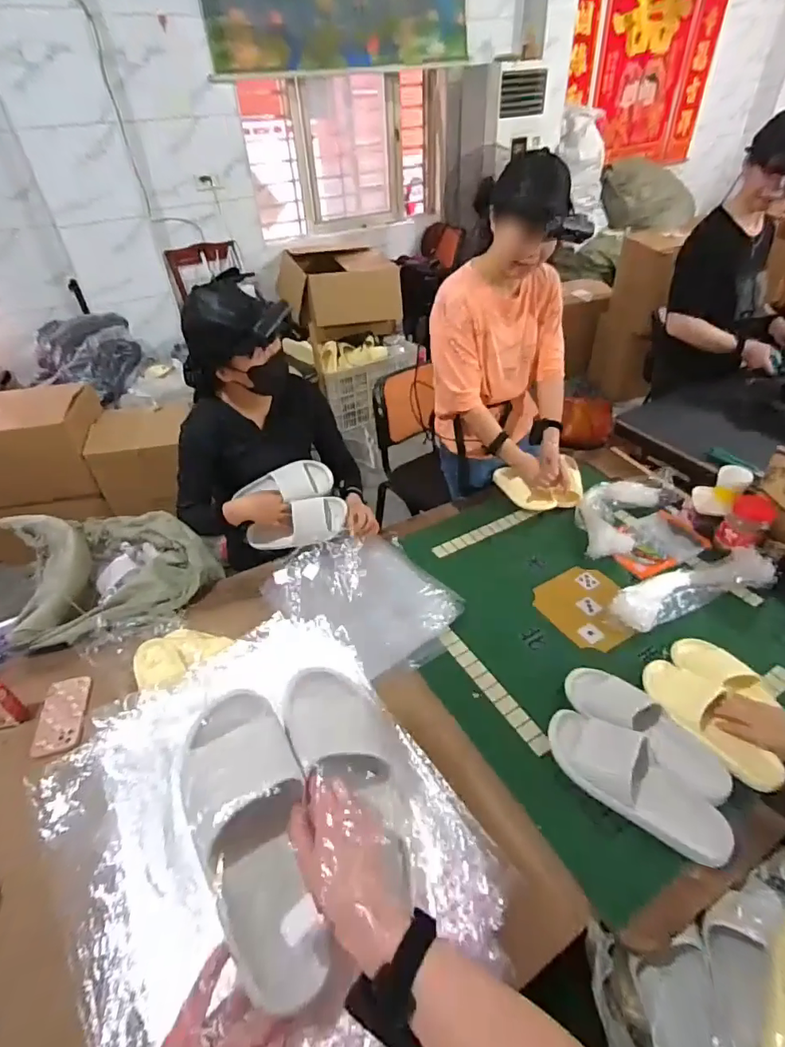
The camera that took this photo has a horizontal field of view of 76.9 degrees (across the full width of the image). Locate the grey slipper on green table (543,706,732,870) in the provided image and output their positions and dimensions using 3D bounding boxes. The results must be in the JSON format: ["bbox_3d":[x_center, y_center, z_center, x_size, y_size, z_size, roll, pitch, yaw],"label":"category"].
[{"bbox_3d":[0.401,0.426,0.822,0.310,0.064,0.125,29,50,33],"label":"grey slipper on green table"}]

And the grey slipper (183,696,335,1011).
[{"bbox_3d":[-0.139,0.299,0.489,0.105,0.070,0.278,-18,56,-15],"label":"grey slipper"}]

